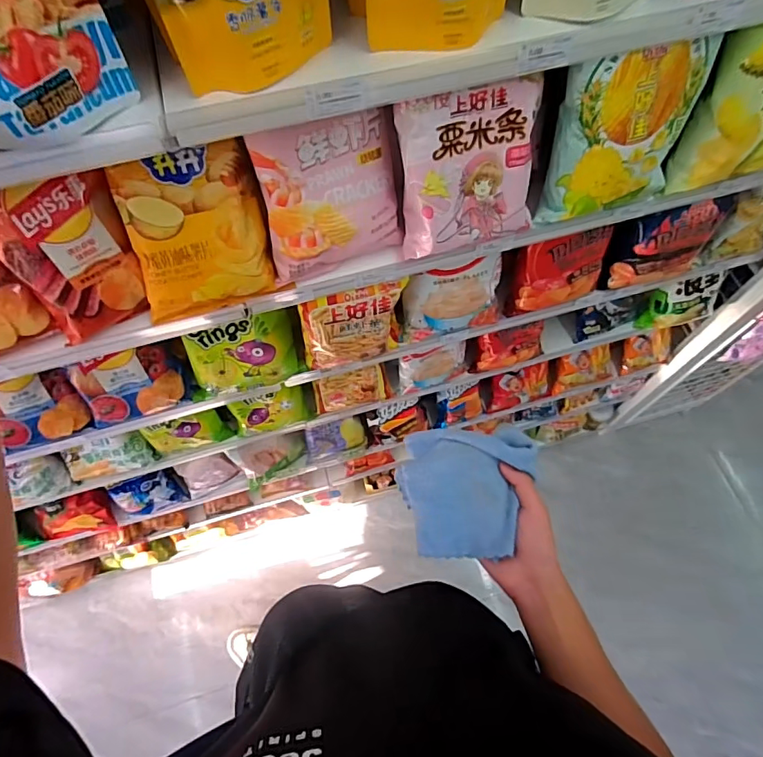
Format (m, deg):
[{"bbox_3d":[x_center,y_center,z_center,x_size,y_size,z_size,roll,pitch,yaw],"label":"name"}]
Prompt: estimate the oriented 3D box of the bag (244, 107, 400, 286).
[{"bbox_3d":[-0.064,-0.209,0.550,0.154,0.159,0.052,-22,41,-9],"label":"bag"}]

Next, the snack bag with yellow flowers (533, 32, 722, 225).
[{"bbox_3d":[0.268,-0.265,0.539,0.170,0.170,0.056,-7,65,-2],"label":"snack bag with yellow flowers"}]

